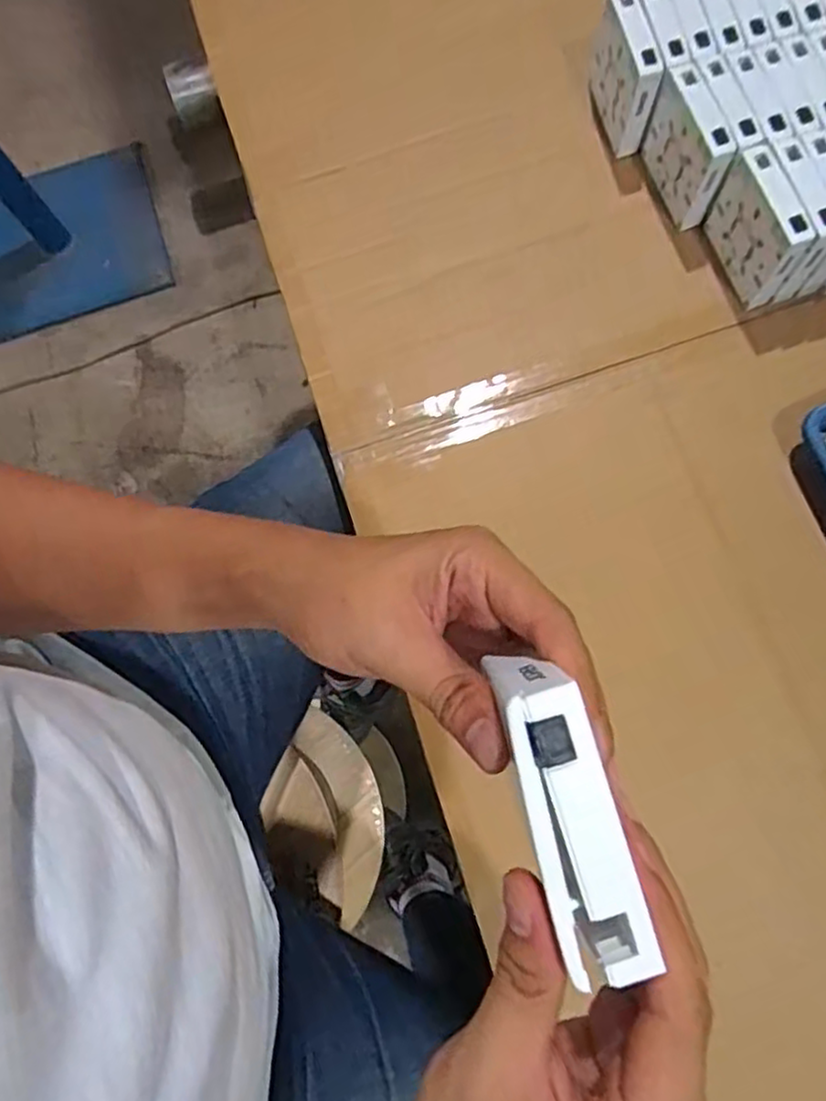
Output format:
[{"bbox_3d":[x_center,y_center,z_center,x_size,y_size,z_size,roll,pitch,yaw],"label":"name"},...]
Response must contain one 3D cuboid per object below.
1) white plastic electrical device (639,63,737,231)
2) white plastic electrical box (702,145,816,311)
[{"bbox_3d":[0.224,-0.329,0.581,0.023,0.090,0.089,-20,76,-3],"label":"white plastic electrical device"},{"bbox_3d":[0.271,-0.252,0.556,0.020,0.088,0.091,-18,76,-3],"label":"white plastic electrical box"}]

